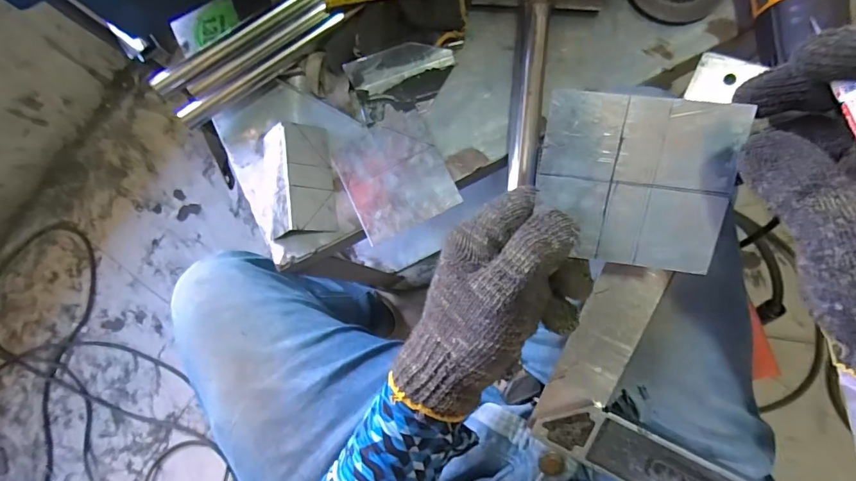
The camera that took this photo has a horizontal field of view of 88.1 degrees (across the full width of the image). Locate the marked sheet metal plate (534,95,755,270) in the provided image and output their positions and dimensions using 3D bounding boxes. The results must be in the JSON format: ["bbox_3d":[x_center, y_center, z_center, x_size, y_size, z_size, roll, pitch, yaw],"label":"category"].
[{"bbox_3d":[0.113,-0.031,0.245,0.099,0.004,0.090,8,108,10],"label":"marked sheet metal plate"}]

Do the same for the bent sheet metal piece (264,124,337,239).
[{"bbox_3d":[-0.124,-0.056,0.407,0.065,0.037,0.100,-7,82,4],"label":"bent sheet metal piece"}]

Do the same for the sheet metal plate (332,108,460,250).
[{"bbox_3d":[-0.032,-0.063,0.413,0.092,0.009,0.106,-26,78,2],"label":"sheet metal plate"}]

